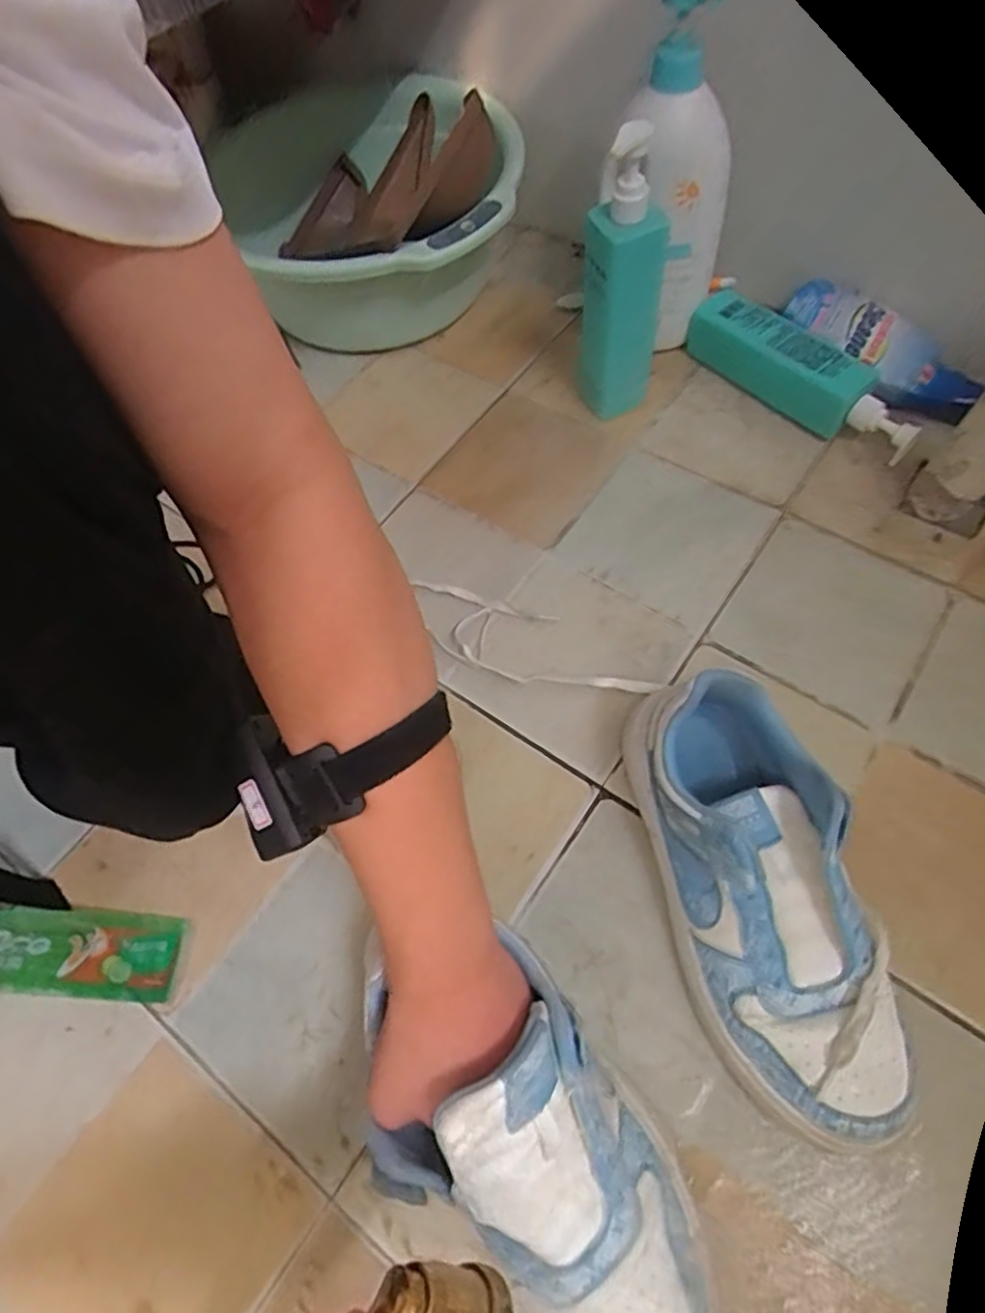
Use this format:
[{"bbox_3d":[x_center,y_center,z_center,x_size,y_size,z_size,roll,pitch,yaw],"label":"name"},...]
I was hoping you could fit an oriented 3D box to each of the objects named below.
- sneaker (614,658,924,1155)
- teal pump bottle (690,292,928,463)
[{"bbox_3d":[0.163,0.143,0.405,0.094,0.109,0.249,-13,63,-4],"label":"sneaker"},{"bbox_3d":[0.292,-0.275,0.646,0.059,0.043,0.248,-33,66,-14],"label":"teal pump bottle"}]

